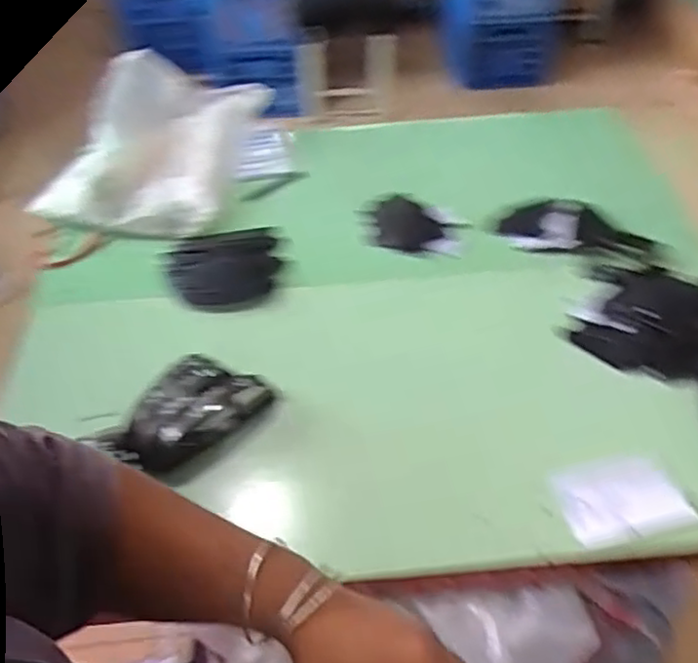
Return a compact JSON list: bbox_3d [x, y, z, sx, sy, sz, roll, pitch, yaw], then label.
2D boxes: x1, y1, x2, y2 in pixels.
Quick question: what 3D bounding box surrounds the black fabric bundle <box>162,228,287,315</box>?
[{"bbox_3d":[-0.192,-0.098,1.163,0.194,0.071,0.138,-21,52,-12],"label":"black fabric bundle"}]

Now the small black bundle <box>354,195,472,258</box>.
[{"bbox_3d":[0.111,-0.185,1.264,0.177,0.051,0.122,5,51,9],"label":"small black bundle"}]

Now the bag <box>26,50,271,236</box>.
[{"bbox_3d":[-0.338,-0.331,1.274,0.287,0.151,0.375,10,52,13],"label":"bag"}]

